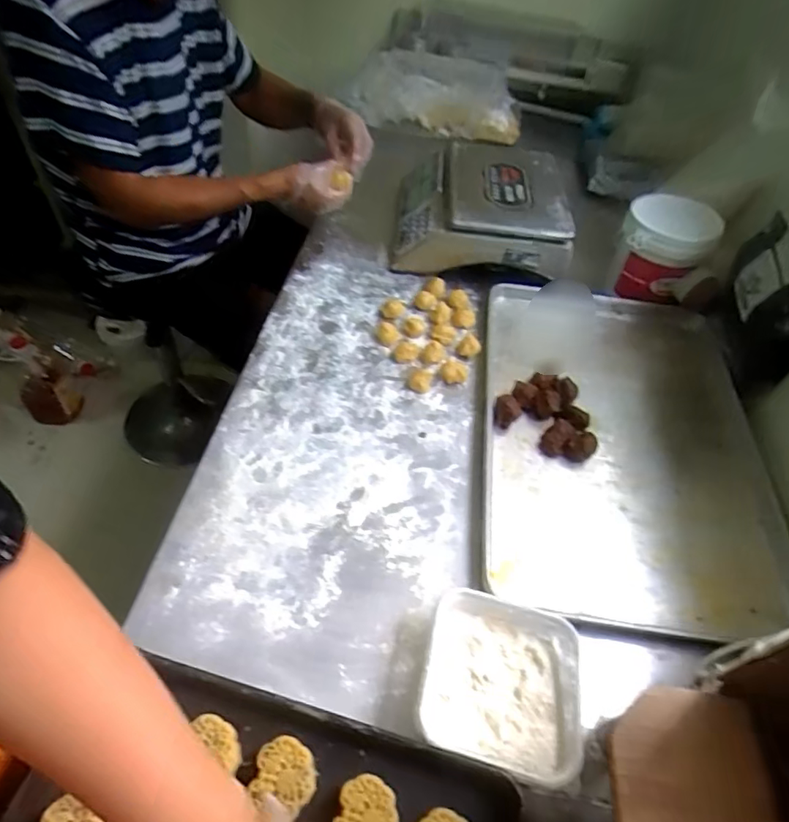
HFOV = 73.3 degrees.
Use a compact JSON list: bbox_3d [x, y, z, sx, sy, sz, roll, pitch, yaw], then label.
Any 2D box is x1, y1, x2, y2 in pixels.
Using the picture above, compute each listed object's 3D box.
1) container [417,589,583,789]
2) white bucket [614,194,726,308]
[{"bbox_3d":[0.108,0.284,0.553,0.163,0.068,0.156,13,51,5],"label":"container"},{"bbox_3d":[0.481,-0.293,0.971,0.147,0.177,0.147,3,51,-3],"label":"white bucket"}]

